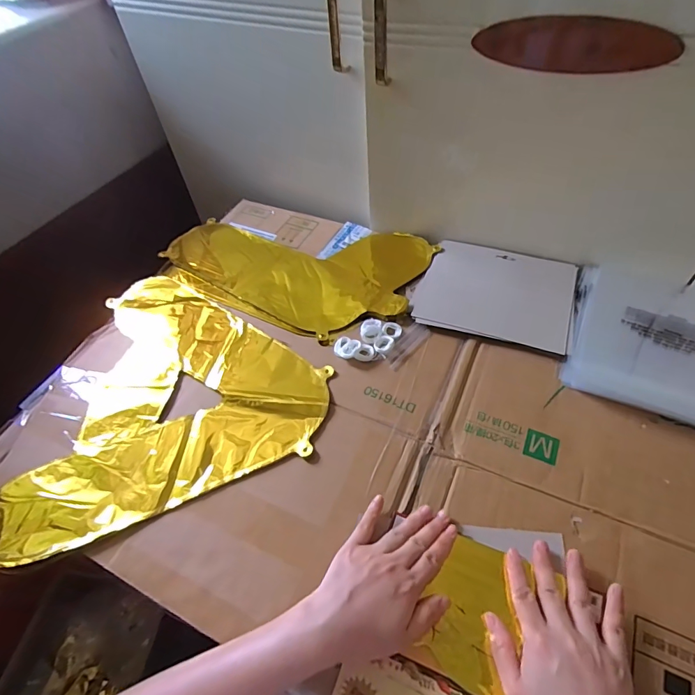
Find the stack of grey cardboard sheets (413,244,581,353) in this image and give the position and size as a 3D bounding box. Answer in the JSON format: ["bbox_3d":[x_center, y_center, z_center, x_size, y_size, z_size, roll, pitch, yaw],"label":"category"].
[{"bbox_3d":[0.207,-0.079,0.593,0.196,0.009,0.166,15,55,16],"label":"stack of grey cardboard sheets"}]

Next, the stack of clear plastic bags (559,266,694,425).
[{"bbox_3d":[0.388,-0.010,0.515,0.213,0.021,0.214,18,56,18],"label":"stack of clear plastic bags"}]

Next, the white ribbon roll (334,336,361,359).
[{"bbox_3d":[-0.002,0.000,0.544,0.033,0.010,0.029,25,58,22],"label":"white ribbon roll"}]

